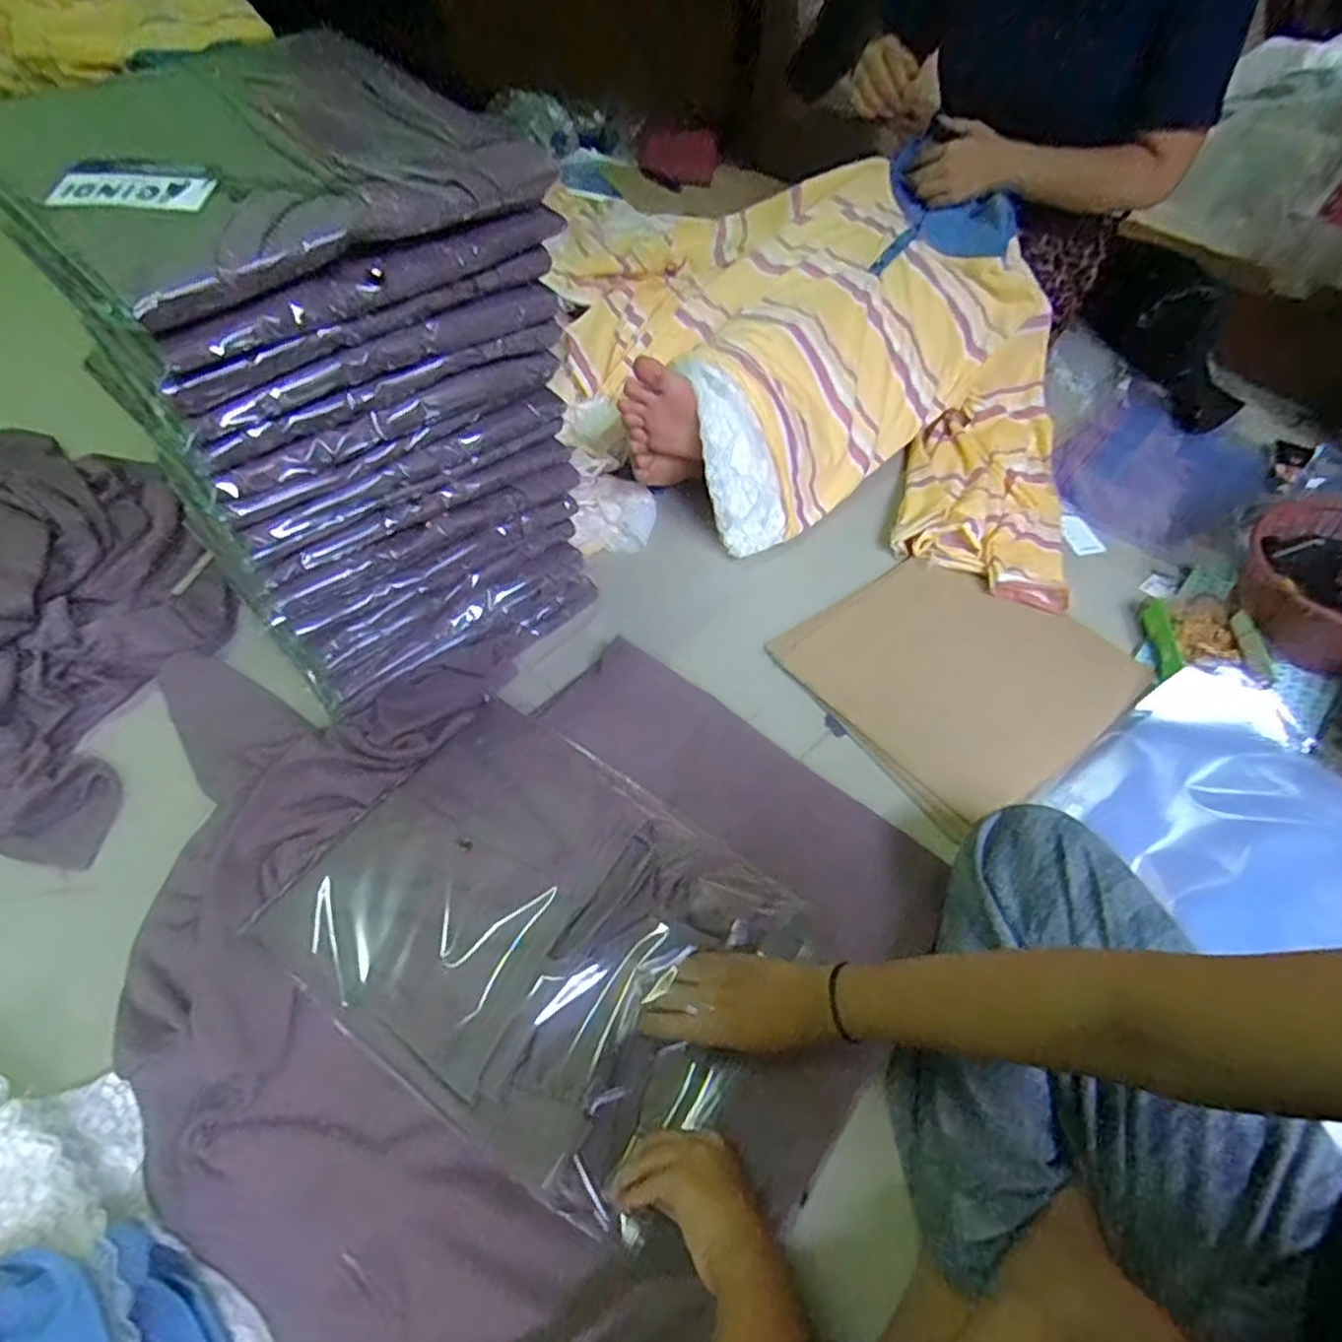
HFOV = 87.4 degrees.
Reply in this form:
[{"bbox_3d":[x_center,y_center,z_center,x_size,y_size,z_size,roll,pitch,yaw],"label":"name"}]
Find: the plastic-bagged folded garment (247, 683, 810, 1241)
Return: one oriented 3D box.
[{"bbox_3d":[-0.100,0.187,0.529,0.334,0.021,0.262,31,59,18],"label":"plastic-bagged folded garment"}]

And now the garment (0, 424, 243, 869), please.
[{"bbox_3d":[-0.651,-0.083,0.678,0.481,0.111,0.382,18,56,10],"label":"garment"}]

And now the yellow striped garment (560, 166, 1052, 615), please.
[{"bbox_3d":[0.180,-0.369,0.859,0.703,0.199,0.526,26,58,15],"label":"yellow striped garment"}]

